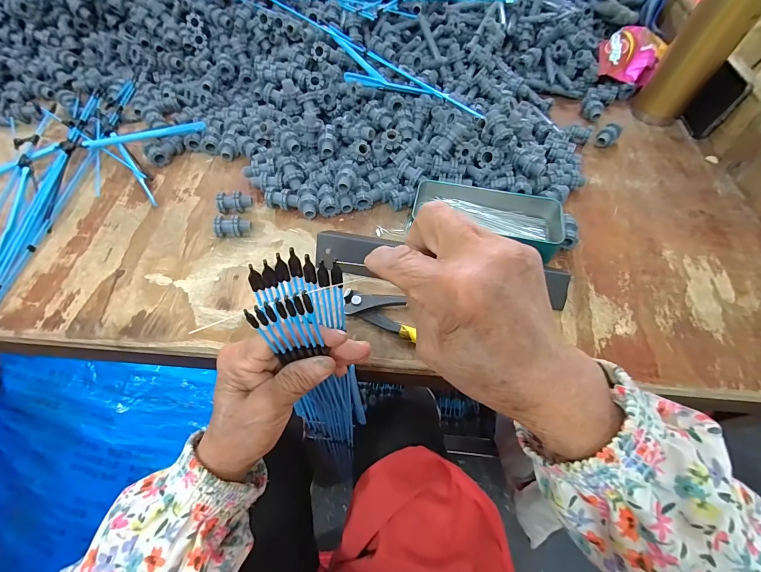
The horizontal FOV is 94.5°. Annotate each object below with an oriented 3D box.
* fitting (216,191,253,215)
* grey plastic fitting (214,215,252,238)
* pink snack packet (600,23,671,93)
[{"bbox_3d":[-0.165,-0.095,0.400,0.037,0.019,0.019,-7,59,-4],"label":"fitting"},{"bbox_3d":[-0.160,-0.063,0.384,0.036,0.021,0.020,-3,59,-1],"label":"grey plastic fitting"},{"bbox_3d":[0.369,-0.341,0.521,0.082,0.031,0.101,30,67,14],"label":"pink snack packet"}]

